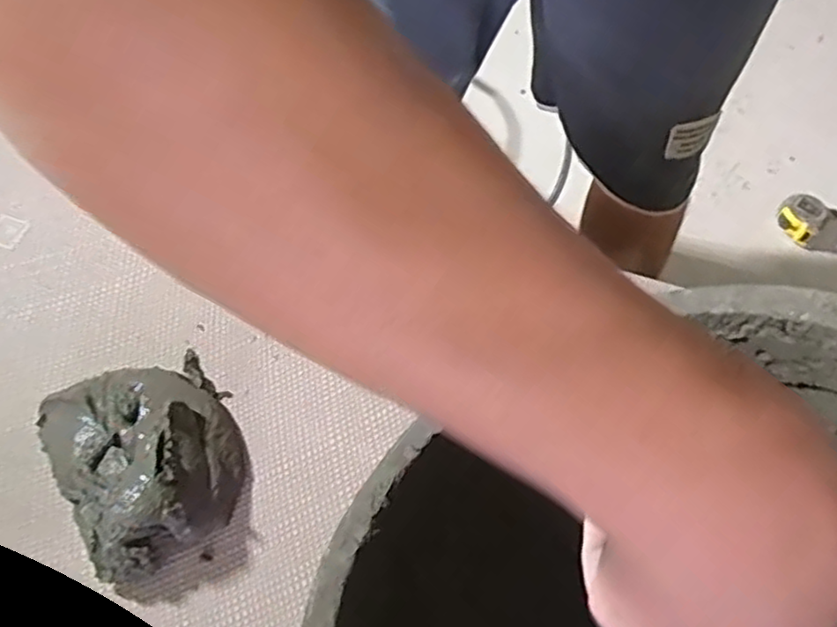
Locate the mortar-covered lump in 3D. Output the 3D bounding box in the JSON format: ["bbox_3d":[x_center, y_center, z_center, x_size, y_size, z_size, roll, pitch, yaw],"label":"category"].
[{"bbox_3d":[-0.227,0.111,0.561,0.142,0.059,0.169,-34,66,-17],"label":"mortar-covered lump"}]

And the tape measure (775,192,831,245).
[{"bbox_3d":[0.597,-0.150,1.058,0.076,0.051,0.071,-41,68,-20],"label":"tape measure"}]

